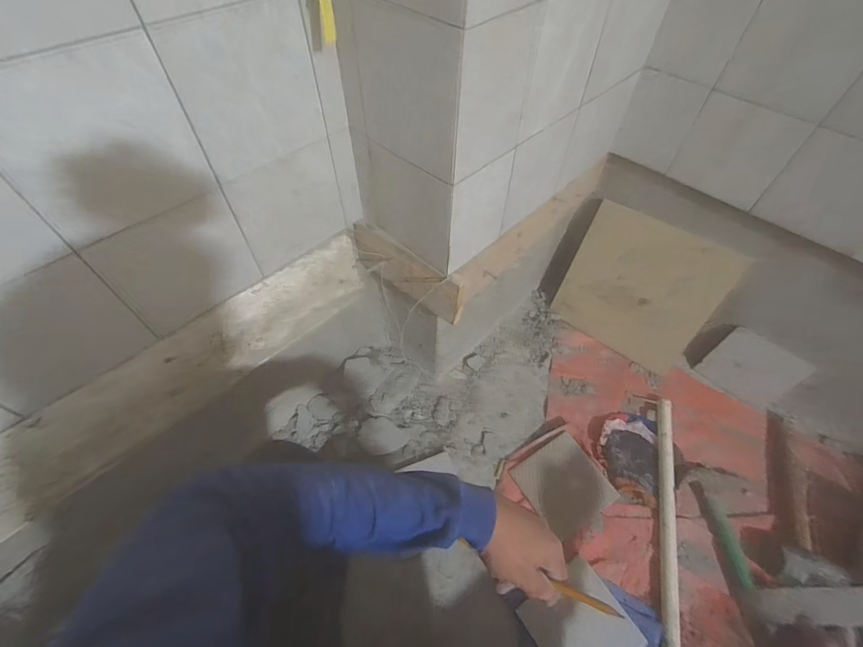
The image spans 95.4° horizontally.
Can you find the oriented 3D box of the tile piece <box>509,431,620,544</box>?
[{"bbox_3d":[0.253,0.307,0.745,0.136,0.014,0.157,-37,62,-3],"label":"tile piece"}]

